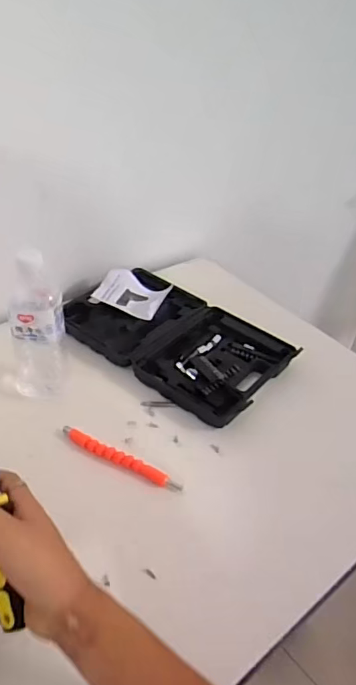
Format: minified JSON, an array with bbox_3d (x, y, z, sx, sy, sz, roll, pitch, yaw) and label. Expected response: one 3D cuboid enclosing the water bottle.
[{"bbox_3d":[-0.181,-0.021,0.657,0.072,0.196,0.068,-10,42,-19],"label":"water bottle"}]

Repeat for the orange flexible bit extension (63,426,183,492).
[{"bbox_3d":[-0.072,0.143,0.631,0.168,0.009,0.018,21,41,17],"label":"orange flexible bit extension"}]

